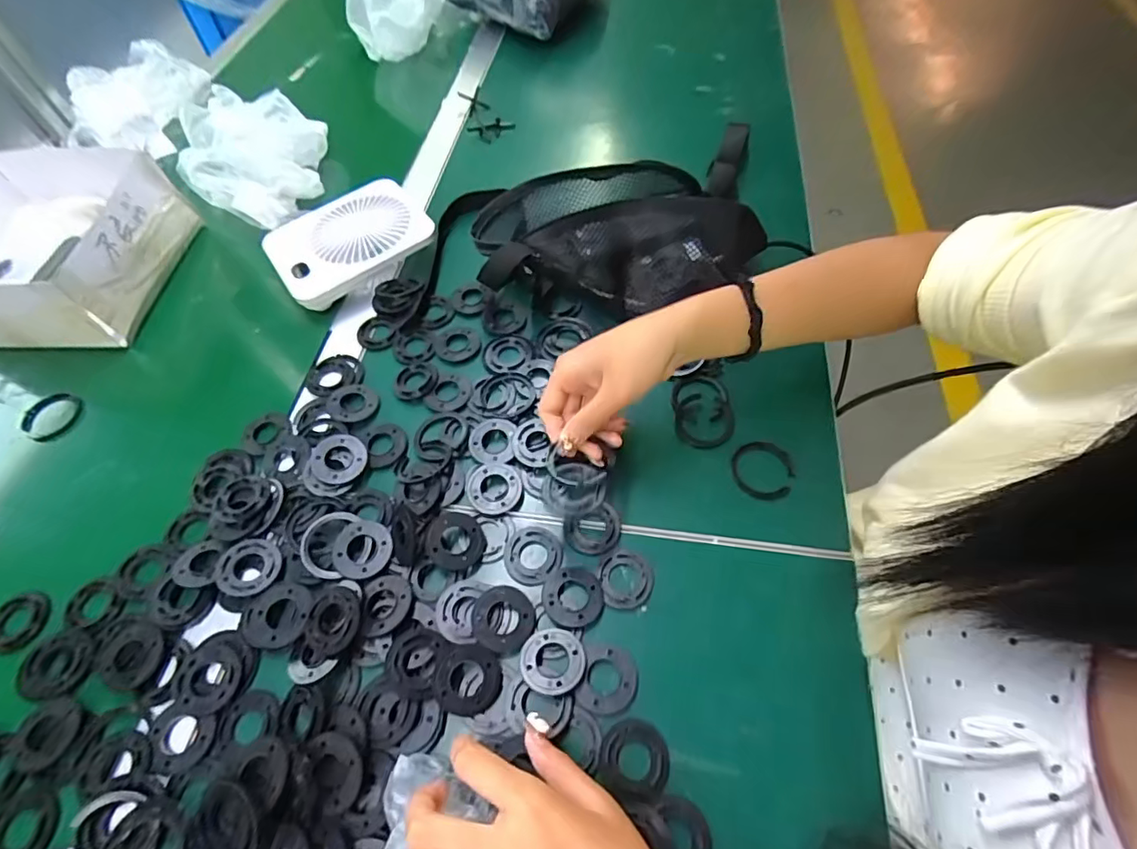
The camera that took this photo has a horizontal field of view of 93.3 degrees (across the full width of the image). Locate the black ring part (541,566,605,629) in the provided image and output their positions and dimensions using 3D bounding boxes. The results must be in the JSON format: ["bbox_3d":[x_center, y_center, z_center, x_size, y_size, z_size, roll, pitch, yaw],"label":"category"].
[{"bbox_3d":[0.003,0.126,0.395,0.045,0.007,0.043,-2,57,3],"label":"black ring part"}]

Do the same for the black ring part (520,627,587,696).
[{"bbox_3d":[-0.011,0.162,0.369,0.043,0.011,0.042,-2,57,3],"label":"black ring part"}]

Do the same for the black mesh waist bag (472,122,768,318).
[{"bbox_3d":[0.053,-0.179,0.532,0.270,0.102,0.156,-10,57,-3],"label":"black mesh waist bag"}]

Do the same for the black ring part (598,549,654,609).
[{"bbox_3d":[0.044,0.114,0.403,0.040,0.004,0.043,-2,57,3],"label":"black ring part"}]

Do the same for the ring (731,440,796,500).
[{"bbox_3d":[0.162,0.038,0.448,0.050,0.009,0.051,-1,63,2],"label":"ring"}]

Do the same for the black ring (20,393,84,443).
[{"bbox_3d":[-0.498,-0.011,0.514,0.051,0.007,0.049,-2,57,3],"label":"black ring"}]

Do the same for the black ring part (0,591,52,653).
[{"bbox_3d":[-0.419,0.148,0.410,0.038,0.010,0.045,-22,59,-11],"label":"black ring part"}]

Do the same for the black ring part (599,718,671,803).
[{"bbox_3d":[0.042,0.213,0.342,0.043,0.004,0.043,-2,57,3],"label":"black ring part"}]

